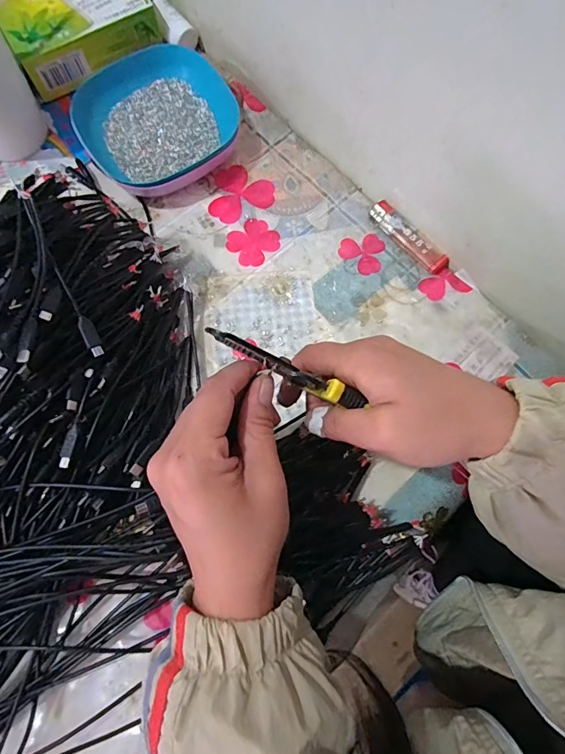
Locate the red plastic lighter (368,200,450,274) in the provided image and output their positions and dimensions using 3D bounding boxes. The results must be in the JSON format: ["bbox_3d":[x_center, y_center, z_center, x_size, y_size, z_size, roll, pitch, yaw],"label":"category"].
[{"bbox_3d":[0.117,-0.128,0.408,0.019,0.014,0.085,-43,78,-13],"label":"red plastic lighter"}]

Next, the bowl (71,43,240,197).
[{"bbox_3d":[-0.127,-0.253,0.425,0.134,0.042,0.142,0,73,-1],"label":"bowl"}]

